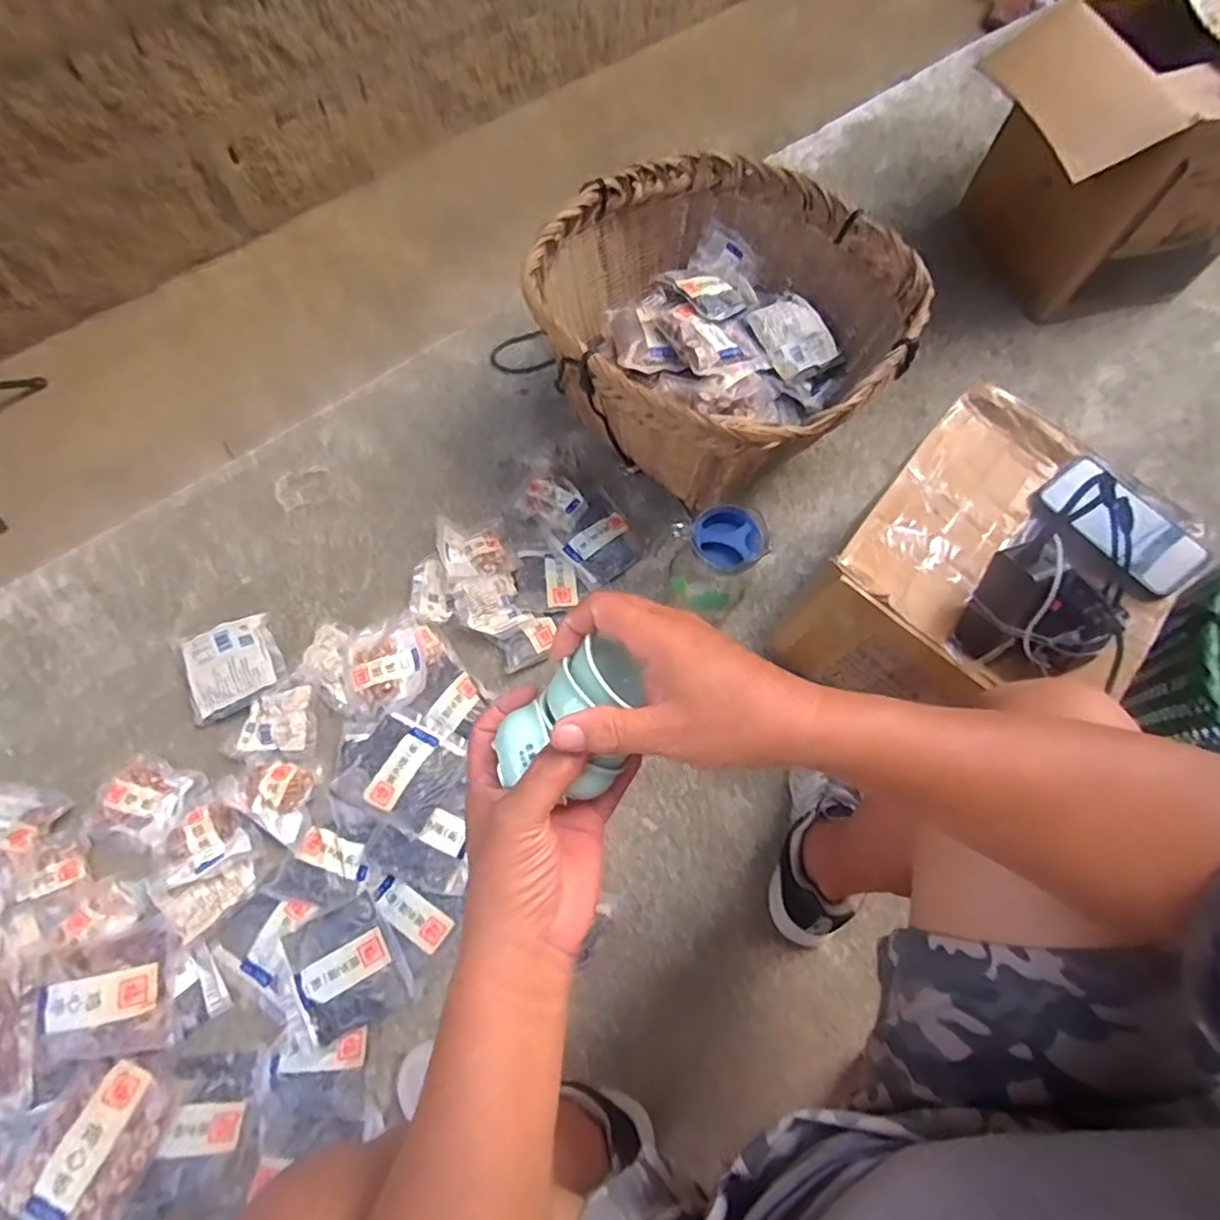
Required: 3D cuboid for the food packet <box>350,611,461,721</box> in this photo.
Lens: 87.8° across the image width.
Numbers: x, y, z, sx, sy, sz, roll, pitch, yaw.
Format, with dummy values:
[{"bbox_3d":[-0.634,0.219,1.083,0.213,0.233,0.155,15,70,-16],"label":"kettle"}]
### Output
[{"bbox_3d":[-0.309,0.071,0.916,0.141,0.026,0.126,-29,72,-13],"label":"food packet"}]

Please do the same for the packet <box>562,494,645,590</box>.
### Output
[{"bbox_3d":[-0.017,-0.109,1.014,0.111,0.022,0.143,-25,71,-11],"label":"packet"}]

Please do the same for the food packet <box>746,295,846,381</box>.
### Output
[{"bbox_3d":[0.290,-0.428,0.994,0.107,0.018,0.132,-29,86,-3],"label":"food packet"}]

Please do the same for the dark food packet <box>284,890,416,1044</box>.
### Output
[{"bbox_3d":[-0.316,0.429,0.763,0.116,0.017,0.135,-29,71,-13],"label":"dark food packet"}]

